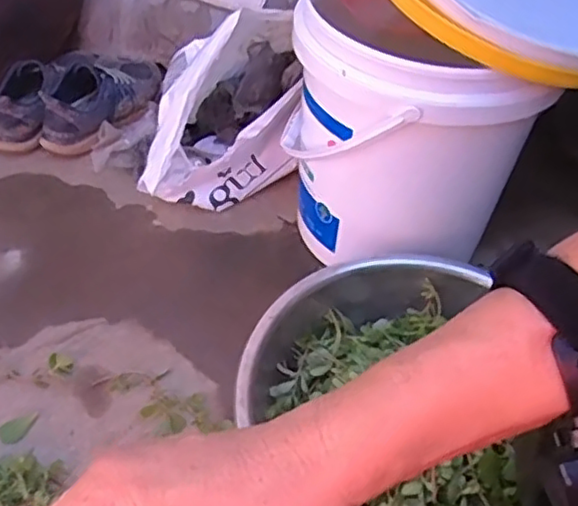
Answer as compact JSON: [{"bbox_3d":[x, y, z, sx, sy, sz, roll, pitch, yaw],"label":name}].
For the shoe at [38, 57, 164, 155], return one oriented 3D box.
[{"bbox_3d":[-0.291,-0.251,1.041,0.097,0.085,0.248,27,53,19],"label":"shoe"}]

